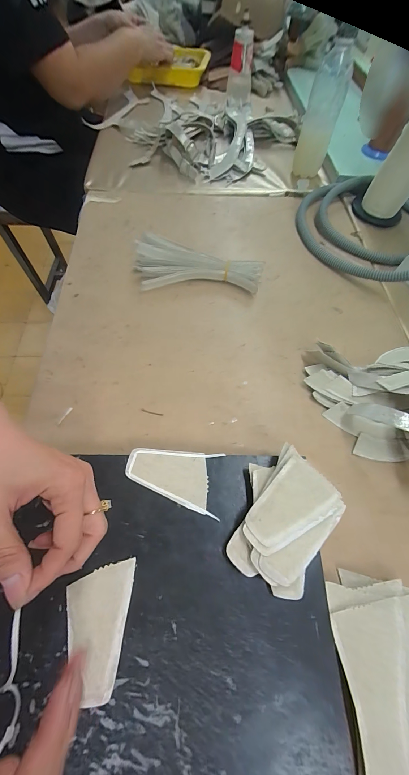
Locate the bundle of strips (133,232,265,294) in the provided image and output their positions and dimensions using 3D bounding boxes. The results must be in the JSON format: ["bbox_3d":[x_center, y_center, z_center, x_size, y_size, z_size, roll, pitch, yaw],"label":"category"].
[{"bbox_3d":[-0.013,-0.185,0.425,0.203,0.040,0.081,11,64,4],"label":"bundle of strips"}]

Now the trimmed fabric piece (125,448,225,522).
[{"bbox_3d":[-0.033,0.090,0.277,0.095,0.004,0.058,12,64,5],"label":"trimmed fabric piece"}]

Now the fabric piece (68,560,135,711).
[{"bbox_3d":[-0.083,0.196,0.218,0.055,0.008,0.083,-10,64,-6],"label":"fabric piece"}]

